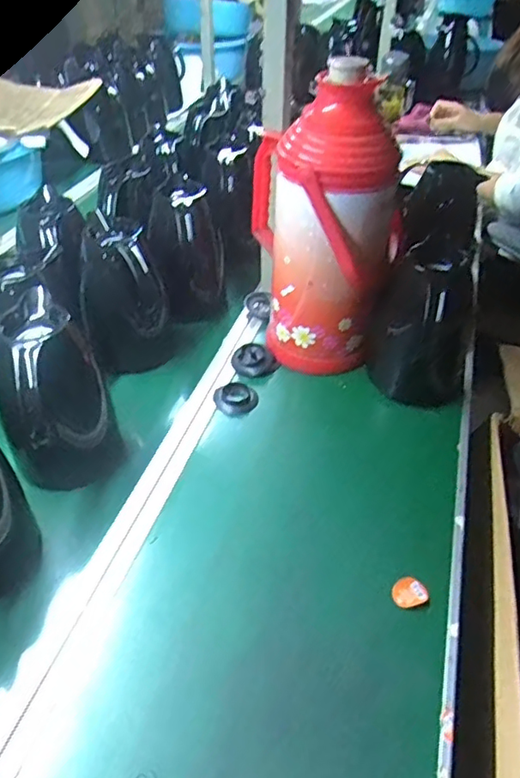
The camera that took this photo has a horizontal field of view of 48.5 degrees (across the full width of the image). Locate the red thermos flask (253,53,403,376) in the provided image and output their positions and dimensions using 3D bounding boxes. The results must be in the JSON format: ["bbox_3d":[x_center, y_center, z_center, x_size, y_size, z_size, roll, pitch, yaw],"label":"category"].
[{"bbox_3d":[0.080,-0.203,0.772,0.197,0.373,0.145,8,42,9],"label":"red thermos flask"}]

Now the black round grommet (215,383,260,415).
[{"bbox_3d":[-0.033,0.013,0.803,0.056,0.011,0.052,2,41,-2],"label":"black round grommet"}]

